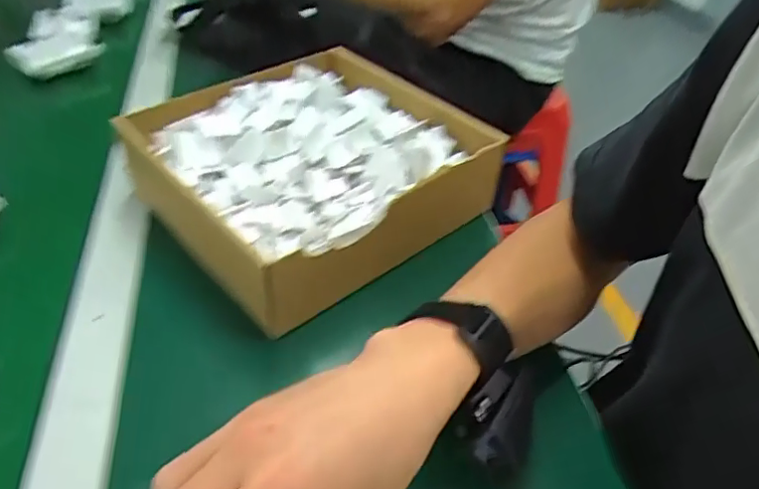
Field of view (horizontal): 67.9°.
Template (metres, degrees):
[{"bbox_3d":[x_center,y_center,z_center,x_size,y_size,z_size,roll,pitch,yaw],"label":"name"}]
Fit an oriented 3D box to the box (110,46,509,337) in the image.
[{"bbox_3d":[-0.062,-0.072,0.492,0.244,0.081,0.239,-30,51,-33],"label":"box"}]

